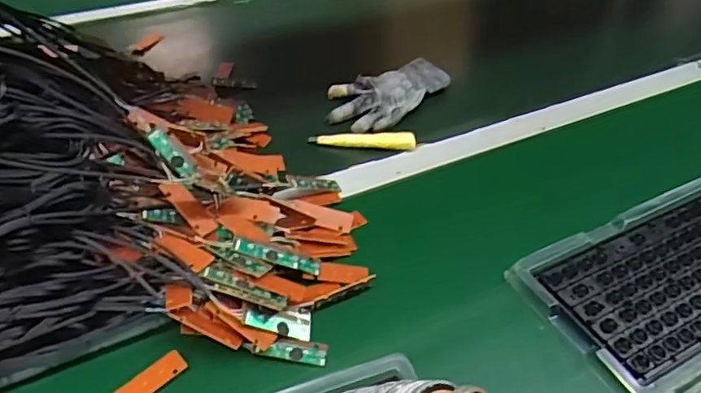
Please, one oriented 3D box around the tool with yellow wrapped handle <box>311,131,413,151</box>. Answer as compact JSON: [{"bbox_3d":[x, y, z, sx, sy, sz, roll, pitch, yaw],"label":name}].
[{"bbox_3d":[0.014,-0.065,0.650,0.121,0.017,0.018,1,41,-2],"label":"tool with yellow wrapped handle"}]

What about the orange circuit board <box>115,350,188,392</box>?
[{"bbox_3d":[-0.155,0.142,0.430,0.060,0.004,0.020,-35,61,-26],"label":"orange circuit board"}]

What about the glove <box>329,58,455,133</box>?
[{"bbox_3d":[0.041,-0.136,0.724,0.101,0.027,0.167,34,50,30],"label":"glove"}]

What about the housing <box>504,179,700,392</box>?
[{"bbox_3d":[0.319,0.061,0.523,0.321,0.017,0.156,-19,46,-23],"label":"housing"}]

